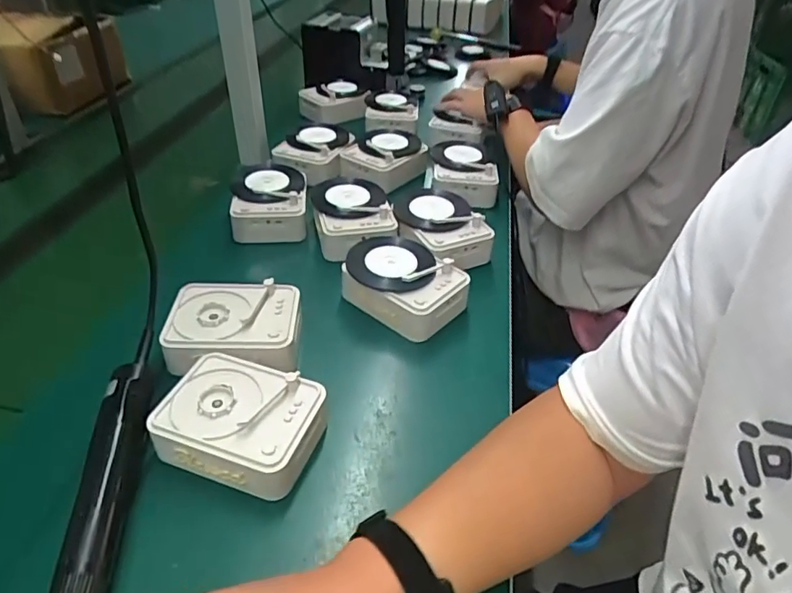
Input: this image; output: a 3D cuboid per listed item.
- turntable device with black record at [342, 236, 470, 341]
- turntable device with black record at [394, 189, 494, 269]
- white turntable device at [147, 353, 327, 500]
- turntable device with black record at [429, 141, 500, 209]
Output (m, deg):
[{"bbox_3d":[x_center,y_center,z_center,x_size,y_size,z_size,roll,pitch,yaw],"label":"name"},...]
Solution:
[{"bbox_3d":[0.008,-0.009,0.629,0.101,0.068,0.130,-31,49,-35],"label":"turntable device with black record"},{"bbox_3d":[0.053,-0.093,0.713,0.111,0.050,0.148,-14,42,-20],"label":"turntable device with black record"},{"bbox_3d":[-0.131,0.111,0.469,0.126,0.058,0.097,16,40,16],"label":"white turntable device"},{"bbox_3d":[0.103,-0.192,0.836,0.097,0.048,0.153,2,39,-1],"label":"turntable device with black record"}]

